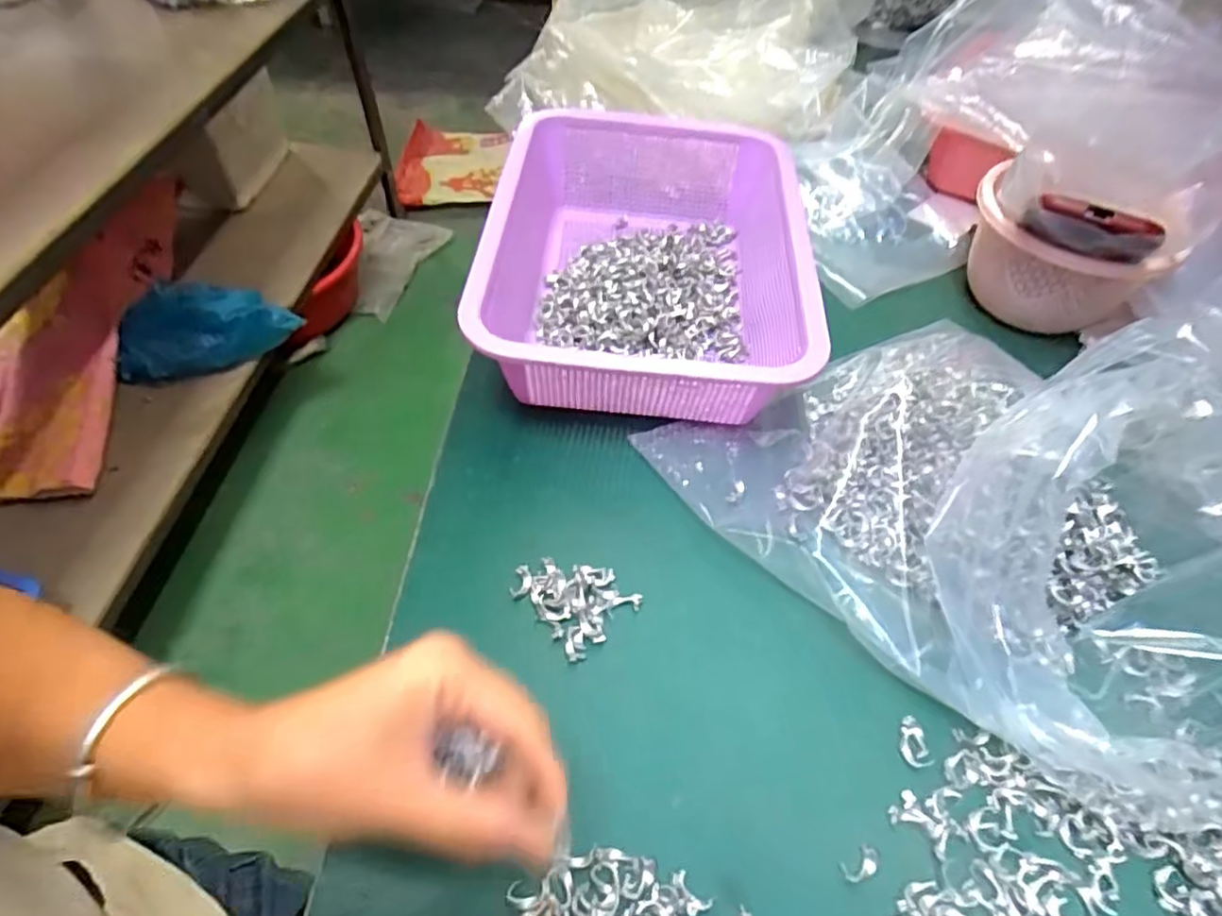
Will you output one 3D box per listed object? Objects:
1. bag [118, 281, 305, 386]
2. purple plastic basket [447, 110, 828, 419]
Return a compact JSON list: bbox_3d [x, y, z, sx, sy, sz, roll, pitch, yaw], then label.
[{"bbox_3d":[-0.675,-0.209,1.116,0.279,0.145,0.105,-7,53,-9],"label":"bag"},{"bbox_3d":[0.026,-0.143,0.498,0.223,0.083,0.292,3,52,-2],"label":"purple plastic basket"}]

